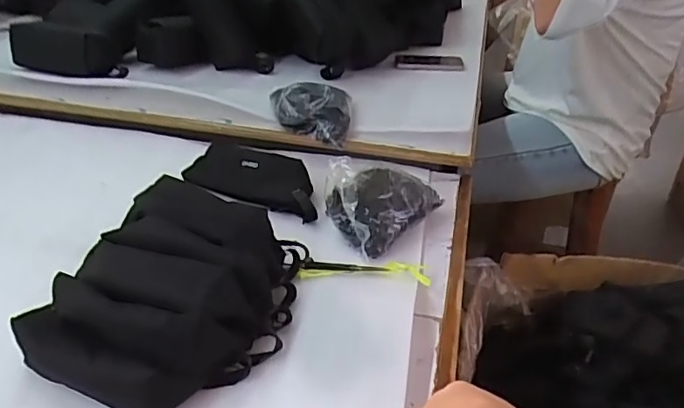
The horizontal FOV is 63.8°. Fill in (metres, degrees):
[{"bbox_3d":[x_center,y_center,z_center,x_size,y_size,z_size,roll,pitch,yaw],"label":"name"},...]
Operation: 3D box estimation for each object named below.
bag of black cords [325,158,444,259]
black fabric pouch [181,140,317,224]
[{"bbox_3d":[0.052,-0.008,0.719,0.104,0.082,0.155,26,39,33],"label":"bag of black cords"},{"bbox_3d":[-0.127,-0.040,0.779,0.225,0.040,0.093,18,35,24],"label":"black fabric pouch"}]

